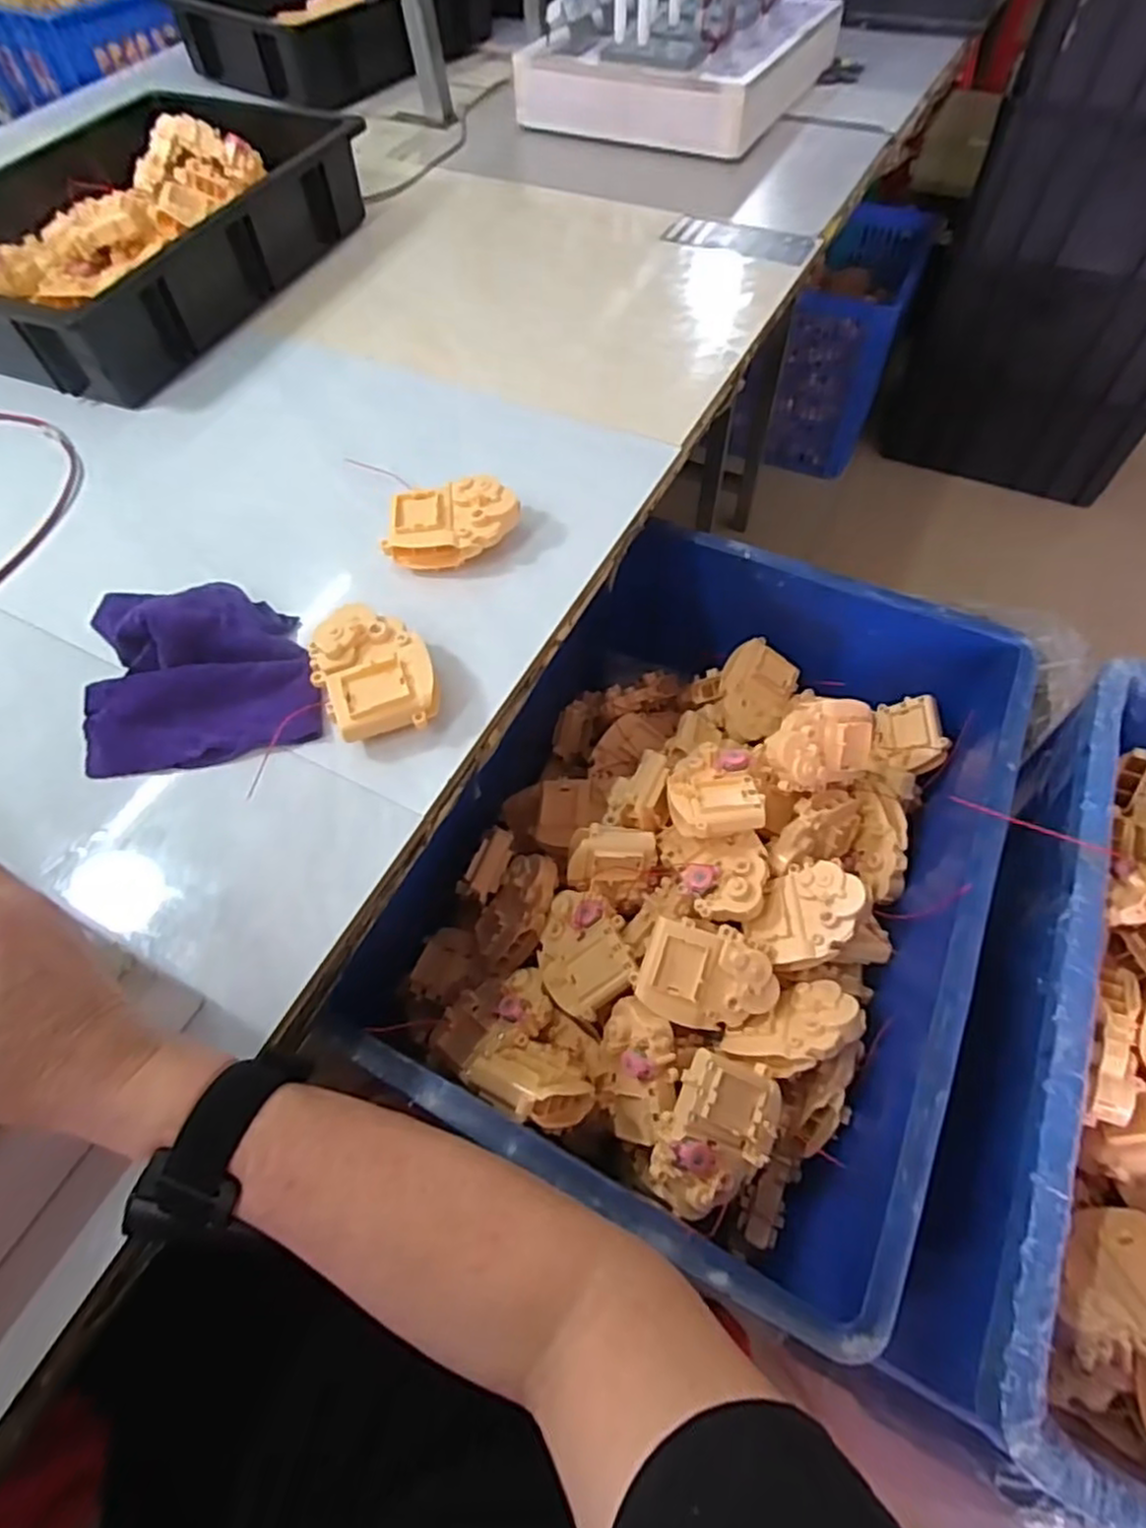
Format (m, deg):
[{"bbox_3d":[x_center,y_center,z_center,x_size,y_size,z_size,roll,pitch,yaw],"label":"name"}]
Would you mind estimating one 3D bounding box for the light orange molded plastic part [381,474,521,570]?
[{"bbox_3d":[-0.089,-0.178,0.530,0.097,0.035,0.058,-7,59,-2],"label":"light orange molded plastic part"}]

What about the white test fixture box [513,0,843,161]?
[{"bbox_3d":[0.147,-0.943,0.912,0.301,0.123,0.415,24,63,16],"label":"white test fixture box"}]

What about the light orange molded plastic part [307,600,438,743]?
[{"bbox_3d":[-0.128,-0.060,0.459,0.071,0.036,0.092,-15,59,-7],"label":"light orange molded plastic part"}]

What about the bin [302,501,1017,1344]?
[{"bbox_3d":[0.108,0.068,0.574,0.360,0.187,0.510,23,62,15],"label":"bin"}]

